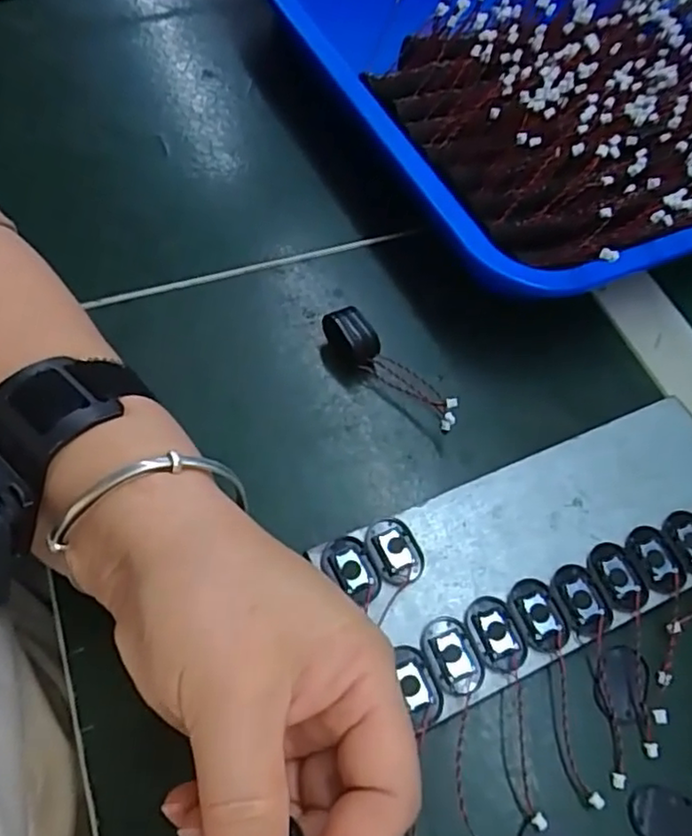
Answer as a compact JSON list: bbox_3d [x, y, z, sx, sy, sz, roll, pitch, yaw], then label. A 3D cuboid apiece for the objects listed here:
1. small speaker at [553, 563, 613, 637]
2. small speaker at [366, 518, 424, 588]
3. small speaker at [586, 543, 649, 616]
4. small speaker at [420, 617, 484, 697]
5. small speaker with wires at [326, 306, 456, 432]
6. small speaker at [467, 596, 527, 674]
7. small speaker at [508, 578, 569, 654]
[{"bbox_3d":[0.096,0.074,0.263,0.018,0.004,0.029,-17,63,-12],"label":"small speaker"},{"bbox_3d":[0.020,0.055,0.269,0.019,0.005,0.028,-21,64,-14],"label":"small speaker"},{"bbox_3d":[0.114,0.066,0.269,0.019,0.004,0.029,-22,64,-14],"label":"small speaker"},{"bbox_3d":[0.041,0.091,0.249,0.018,0.004,0.029,-20,63,-13],"label":"small speaker"},{"bbox_3d":[0.021,-0.024,0.310,0.078,0.022,0.018,36,65,17],"label":"small speaker with wires"},{"bbox_3d":[0.060,0.084,0.254,0.018,0.004,0.029,-18,63,-12],"label":"small speaker"},{"bbox_3d":[0.077,0.078,0.259,0.018,0.004,0.028,-19,63,-13],"label":"small speaker"}]

